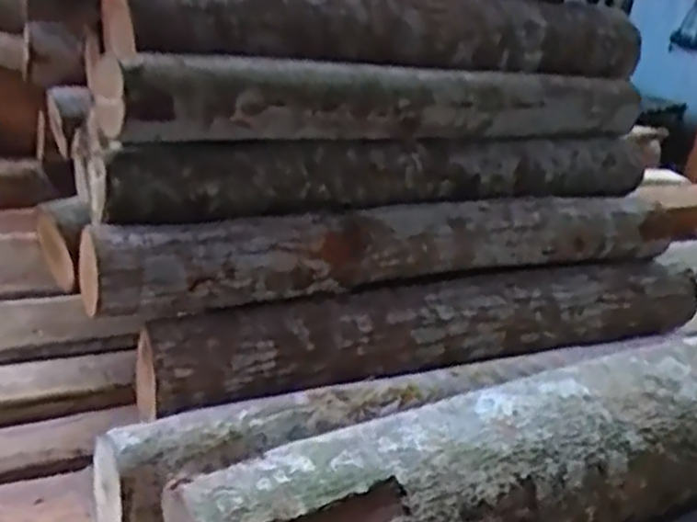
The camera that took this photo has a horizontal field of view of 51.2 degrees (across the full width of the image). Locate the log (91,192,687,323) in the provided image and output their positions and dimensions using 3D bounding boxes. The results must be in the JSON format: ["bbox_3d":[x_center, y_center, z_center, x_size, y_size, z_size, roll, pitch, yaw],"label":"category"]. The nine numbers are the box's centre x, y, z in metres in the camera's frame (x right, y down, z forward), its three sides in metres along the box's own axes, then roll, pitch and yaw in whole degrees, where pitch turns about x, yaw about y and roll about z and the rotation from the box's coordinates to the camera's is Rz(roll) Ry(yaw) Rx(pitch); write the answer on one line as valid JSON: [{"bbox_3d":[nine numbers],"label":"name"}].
[{"bbox_3d":[0.133,-0.019,1.266,1.106,0.129,0.117,-4,26,-24],"label":"log"}]

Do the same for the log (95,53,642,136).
[{"bbox_3d":[0.126,-0.296,1.320,1.128,0.121,0.152,-9,29,-33],"label":"log"}]

